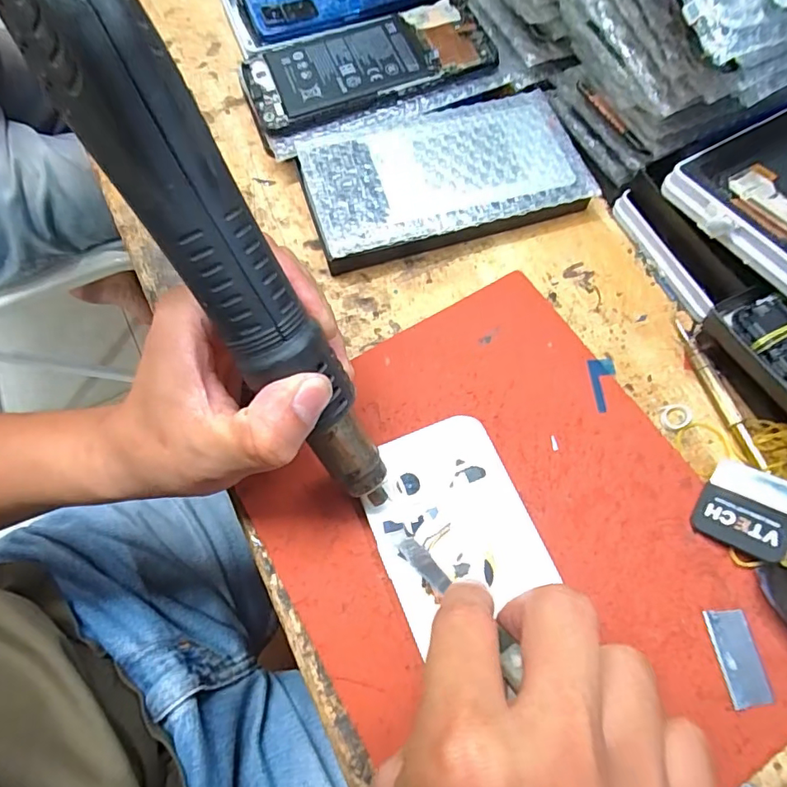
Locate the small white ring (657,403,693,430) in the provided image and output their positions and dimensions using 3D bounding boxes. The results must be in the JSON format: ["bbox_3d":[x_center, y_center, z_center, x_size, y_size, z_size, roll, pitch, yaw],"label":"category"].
[{"bbox_3d":[0.150,0.012,0.278,0.016,0.004,0.013,-7,67,-3],"label":"small white ring"}]

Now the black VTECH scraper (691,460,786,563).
[{"bbox_3d":[0.167,0.054,0.246,0.038,0.005,0.040,25,74,31],"label":"black VTECH scraper"}]

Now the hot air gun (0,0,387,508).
[{"bbox_3d":[-0.059,-0.046,0.189,0.035,0.223,0.048,-33,31,-10],"label":"hot air gun"}]

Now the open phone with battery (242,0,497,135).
[{"bbox_3d":[-0.017,-0.218,0.347,0.157,0.016,0.070,-18,71,-5],"label":"open phone with battery"}]

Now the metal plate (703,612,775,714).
[{"bbox_3d":[0.150,0.115,0.229,0.018,0.004,0.037,-9,67,-3],"label":"metal plate"}]

